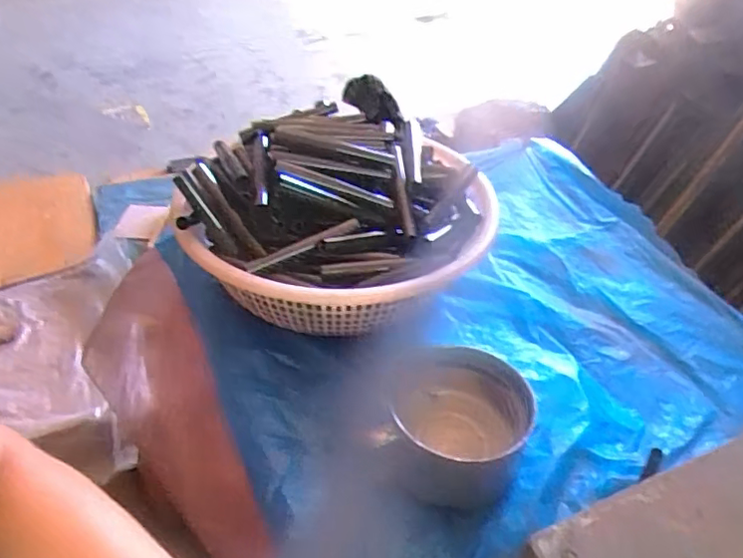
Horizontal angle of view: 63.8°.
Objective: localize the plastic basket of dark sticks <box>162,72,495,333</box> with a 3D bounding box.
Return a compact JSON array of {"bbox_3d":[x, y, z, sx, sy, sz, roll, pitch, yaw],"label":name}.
[{"bbox_3d":[-0.019,-0.093,0.791,0.348,0.179,0.419,10,43,8],"label":"plastic basket of dark sticks"}]

